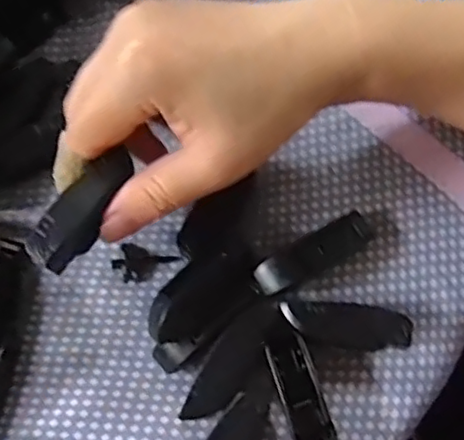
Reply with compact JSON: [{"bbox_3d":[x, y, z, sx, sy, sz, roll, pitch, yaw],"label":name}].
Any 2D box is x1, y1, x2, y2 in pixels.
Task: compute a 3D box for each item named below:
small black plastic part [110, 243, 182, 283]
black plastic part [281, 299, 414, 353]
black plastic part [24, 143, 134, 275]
[{"bbox_3d":[-0.040,0.021,0.287,0.026,0.006,0.017,15,74,5],"label":"small black plastic part"},{"bbox_3d":[0.048,0.044,0.266,0.054,0.004,0.019,8,95,6],"label":"black plastic part"},{"bbox_3d":[-0.057,-0.005,0.249,0.018,0.011,0.055,32,70,10],"label":"black plastic part"}]

